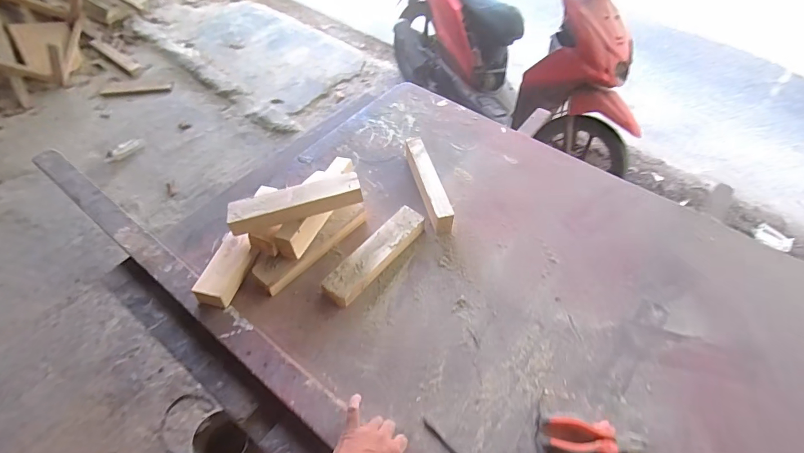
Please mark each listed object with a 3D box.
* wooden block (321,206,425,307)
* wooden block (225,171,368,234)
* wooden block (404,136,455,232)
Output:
[{"bbox_3d":[-0.048,0.058,0.812,0.063,0.047,0.247,32,58,23],"label":"wooden block"},{"bbox_3d":[-0.198,-0.045,0.764,0.241,0.043,0.051,-11,47,-15],"label":"wooden block"},{"bbox_3d":[0.058,-0.095,0.923,0.041,0.068,0.249,-12,52,-10],"label":"wooden block"}]

